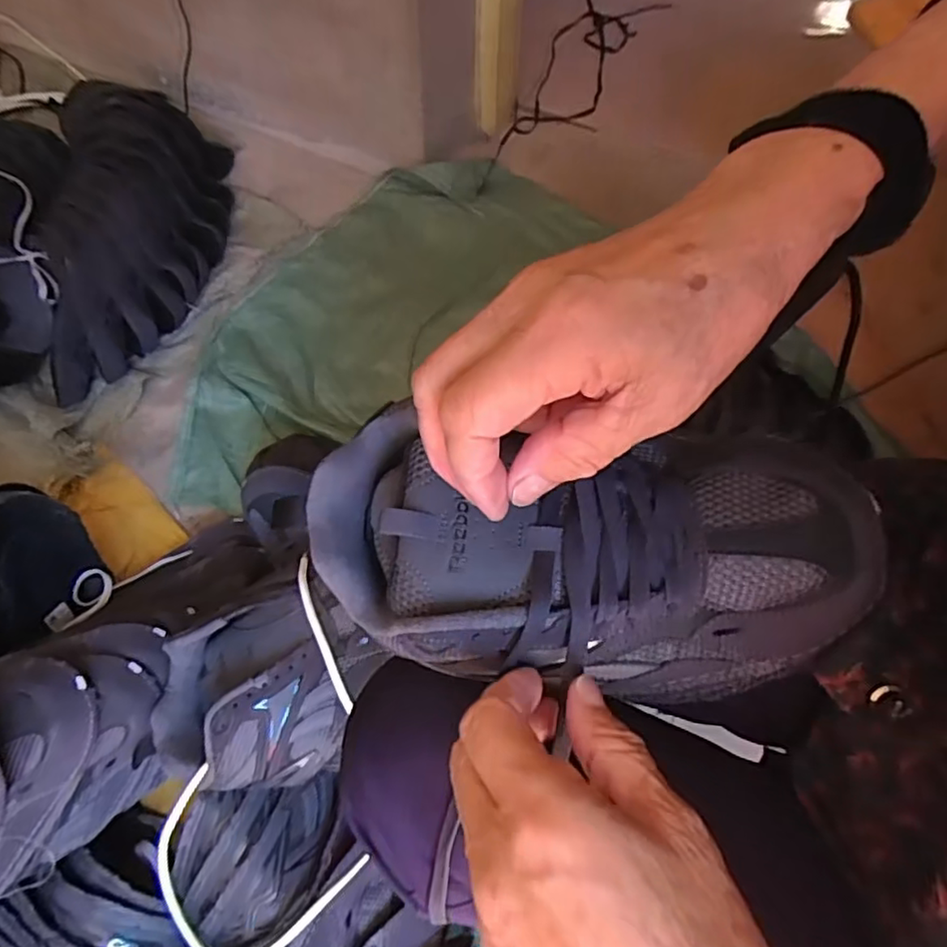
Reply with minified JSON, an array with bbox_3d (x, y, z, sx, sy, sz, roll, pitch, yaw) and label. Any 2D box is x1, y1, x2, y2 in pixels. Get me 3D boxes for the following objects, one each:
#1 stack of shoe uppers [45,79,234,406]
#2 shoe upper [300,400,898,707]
[{"bbox_3d":[-0.475,-0.339,0.893,0.183,0.149,0.432,-3,64,-2],"label":"stack of shoe uppers"},{"bbox_3d":[0.044,0.033,0.277,0.233,0.074,0.111,3,64,5],"label":"shoe upper"}]

